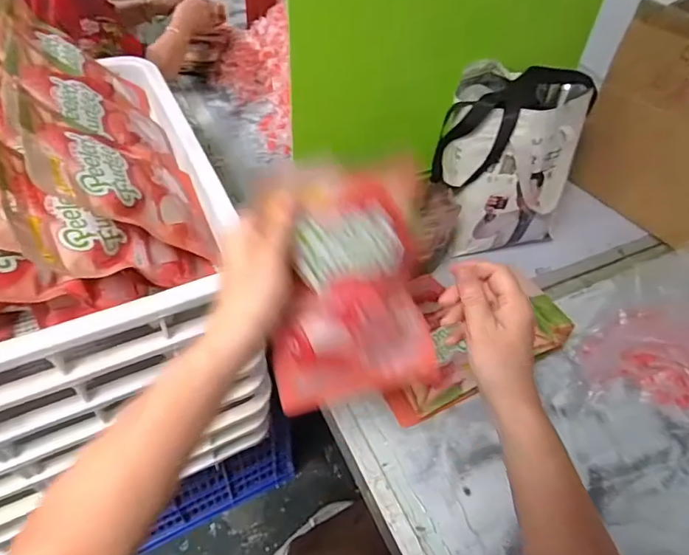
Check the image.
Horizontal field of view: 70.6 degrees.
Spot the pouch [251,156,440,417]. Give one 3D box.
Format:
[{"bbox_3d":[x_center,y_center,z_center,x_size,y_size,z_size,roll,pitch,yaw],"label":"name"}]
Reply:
[{"bbox_3d":[0.008,0.009,0.425,0.143,0.211,0.021,-10,13,-17],"label":"pouch"}]

